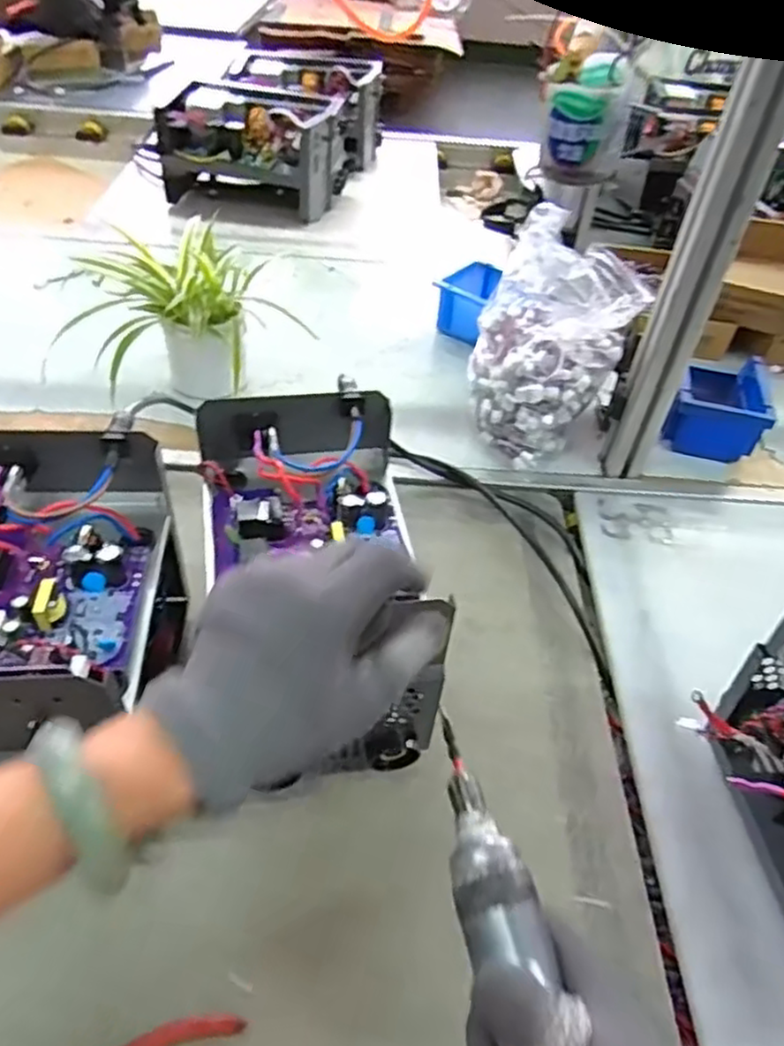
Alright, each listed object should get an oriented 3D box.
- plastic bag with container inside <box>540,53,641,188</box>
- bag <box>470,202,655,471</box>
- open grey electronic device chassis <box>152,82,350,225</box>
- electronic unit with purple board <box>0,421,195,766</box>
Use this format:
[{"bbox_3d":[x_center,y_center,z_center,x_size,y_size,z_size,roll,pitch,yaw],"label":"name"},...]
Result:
[{"bbox_3d":[0.140,-0.297,0.522,0.062,0.069,0.061,8,45,2],"label":"plastic bag with container inside"},{"bbox_3d":[0.171,-0.195,0.772,0.159,0.201,0.190,16,46,9],"label":"bag"},{"bbox_3d":[-0.237,-0.655,1.233,0.291,0.167,0.183,9,45,3],"label":"open grey electronic device chassis"},{"bbox_3d":[-0.234,0.033,0.445,0.151,0.073,0.215,0,46,-6],"label":"electronic unit with purple board"}]

